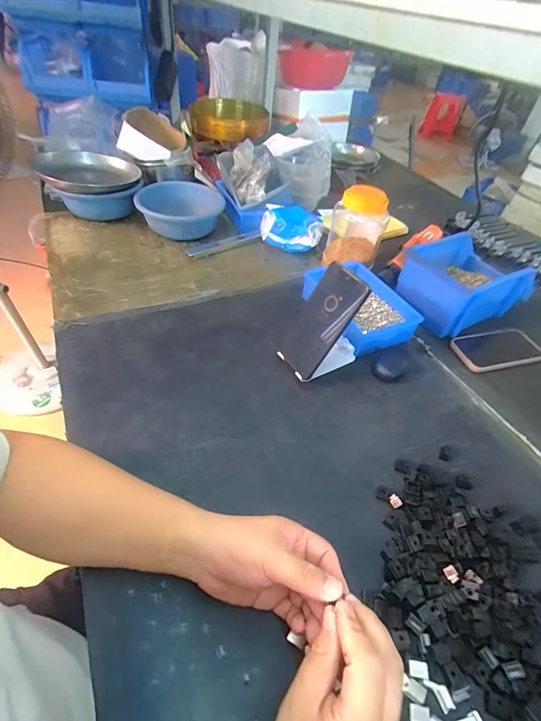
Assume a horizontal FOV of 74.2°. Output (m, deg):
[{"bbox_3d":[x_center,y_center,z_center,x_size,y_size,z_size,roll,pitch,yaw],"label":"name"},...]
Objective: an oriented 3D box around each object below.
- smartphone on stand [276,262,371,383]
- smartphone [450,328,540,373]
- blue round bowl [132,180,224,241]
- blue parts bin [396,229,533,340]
[{"bbox_3d":[0.079,-0.058,0.536,0.111,0.155,0.087,-21,51,-24],"label":"smartphone on stand"},{"bbox_3d":[0.408,-0.021,0.639,0.153,0.012,0.075,-8,47,-13],"label":"smartphone"},{"bbox_3d":[-0.210,-0.359,0.857,0.197,0.064,0.208,6,45,-1],"label":"blue round bowl"},{"bbox_3d":[0.381,-0.157,0.704,0.248,0.103,0.155,-20,51,-24],"label":"blue parts bin"}]

